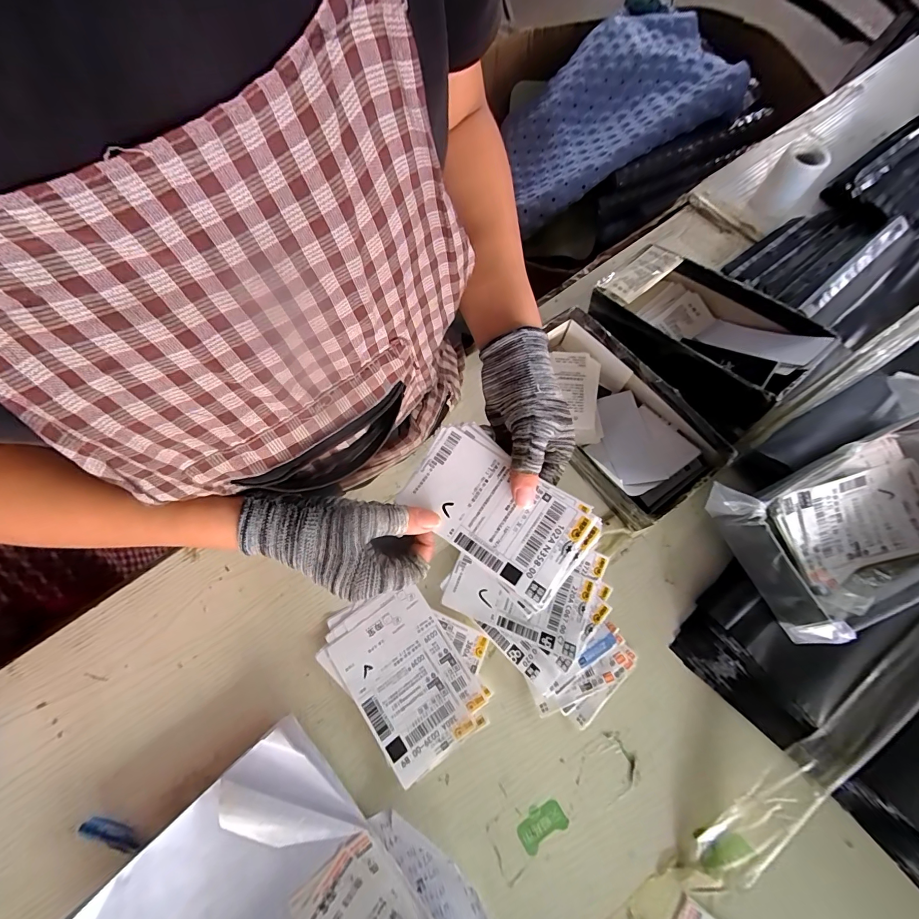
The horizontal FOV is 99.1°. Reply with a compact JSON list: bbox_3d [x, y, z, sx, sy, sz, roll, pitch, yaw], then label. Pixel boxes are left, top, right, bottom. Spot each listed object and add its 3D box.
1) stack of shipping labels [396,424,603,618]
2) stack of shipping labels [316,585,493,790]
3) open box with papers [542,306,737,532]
[{"bbox_3d":[0.027,0.038,0.294,0.139,0.020,0.081,39,73,15],"label":"stack of shipping labels"},{"bbox_3d":[-0.044,0.184,0.352,0.116,0.012,0.147,-39,72,-15],"label":"stack of shipping labels"},{"bbox_3d":[0.147,-0.044,0.399,0.115,0.059,0.212,-34,71,-11],"label":"open box with papers"}]

